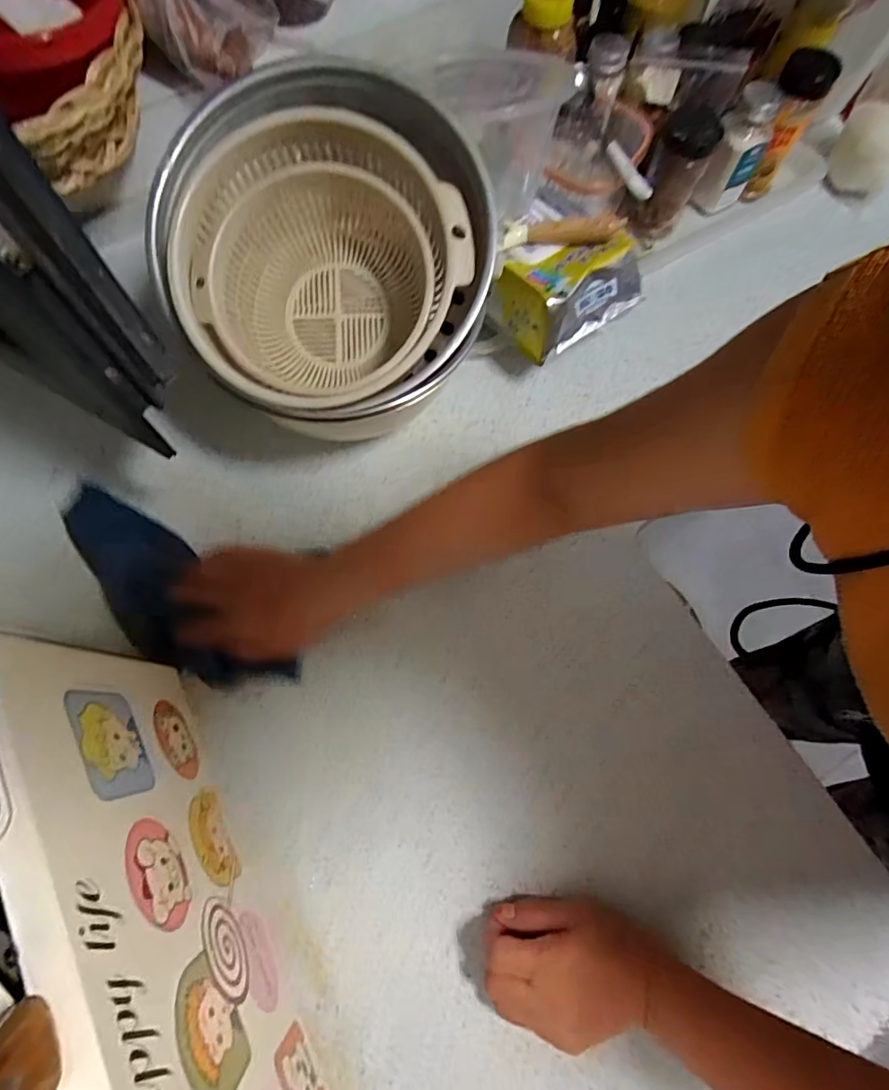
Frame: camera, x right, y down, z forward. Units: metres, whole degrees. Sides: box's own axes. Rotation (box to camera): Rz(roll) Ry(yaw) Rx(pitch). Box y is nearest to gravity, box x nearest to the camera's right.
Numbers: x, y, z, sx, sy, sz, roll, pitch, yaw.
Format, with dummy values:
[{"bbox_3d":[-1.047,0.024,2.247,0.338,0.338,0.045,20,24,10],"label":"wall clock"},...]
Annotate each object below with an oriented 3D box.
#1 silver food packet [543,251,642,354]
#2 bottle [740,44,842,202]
[{"bbox_3d":[0.140,-0.228,0.500,0.114,0.050,0.009,-37,38,-11],"label":"silver food packet"},{"bbox_3d":[0.380,-0.466,0.606,0.052,0.136,0.063,6,71,0],"label":"bottle"}]

